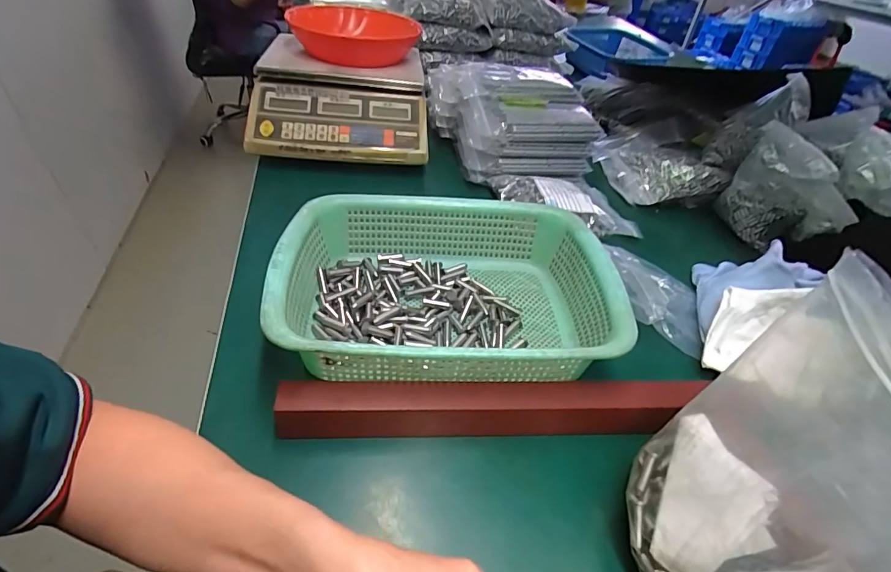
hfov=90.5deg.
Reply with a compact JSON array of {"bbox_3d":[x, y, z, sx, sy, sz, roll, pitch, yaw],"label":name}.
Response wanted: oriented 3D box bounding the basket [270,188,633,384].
[{"bbox_3d":[0.000,0.003,0.423,0.296,0.080,0.222,1,42,-5],"label":"basket"}]

